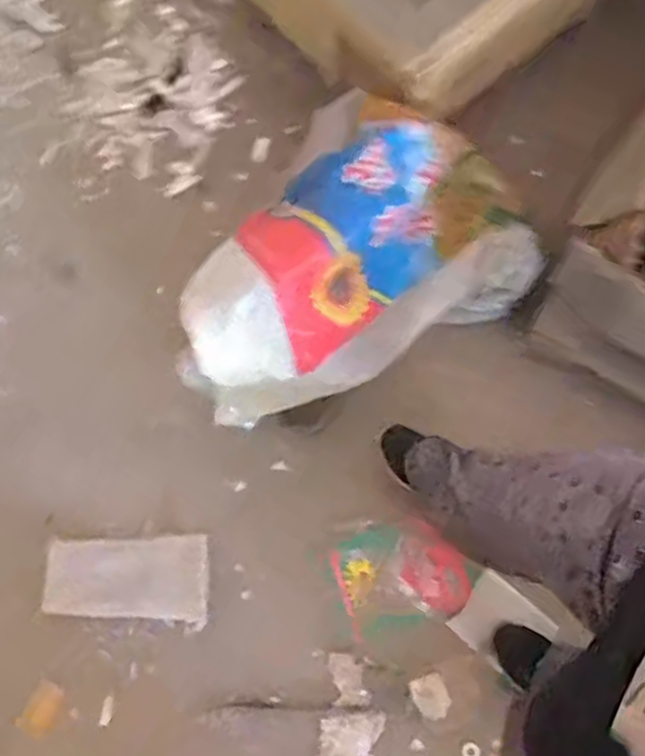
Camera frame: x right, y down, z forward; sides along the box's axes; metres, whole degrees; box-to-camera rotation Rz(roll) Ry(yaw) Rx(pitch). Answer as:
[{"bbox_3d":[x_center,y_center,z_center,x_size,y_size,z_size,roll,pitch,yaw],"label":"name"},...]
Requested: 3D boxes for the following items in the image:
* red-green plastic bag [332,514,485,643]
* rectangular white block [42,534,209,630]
[{"bbox_3d":[0.148,0.353,1.281,0.235,0.052,0.178,-19,76,0],"label":"red-green plastic bag"},{"bbox_3d":[-0.357,0.367,1.303,0.287,0.044,0.145,0,77,4],"label":"rectangular white block"}]

